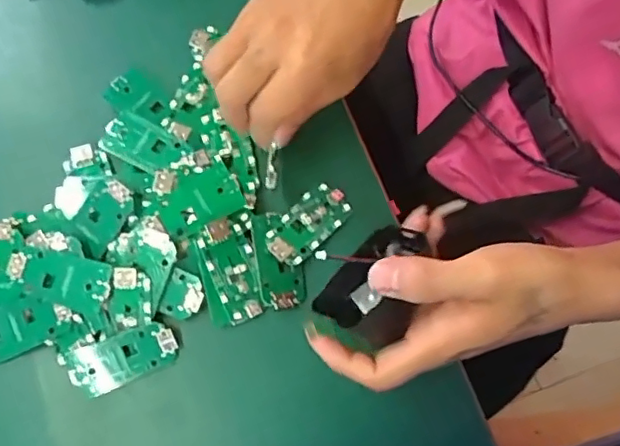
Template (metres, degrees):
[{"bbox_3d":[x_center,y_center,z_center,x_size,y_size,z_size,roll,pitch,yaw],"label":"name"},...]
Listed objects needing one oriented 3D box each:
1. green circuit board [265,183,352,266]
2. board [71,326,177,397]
[{"bbox_3d":[-0.002,0.000,0.375,0.030,0.004,0.063,42,68,11],"label":"green circuit board"},{"bbox_3d":[-0.115,0.083,0.347,0.063,0.005,0.030,-24,95,-8],"label":"board"}]

